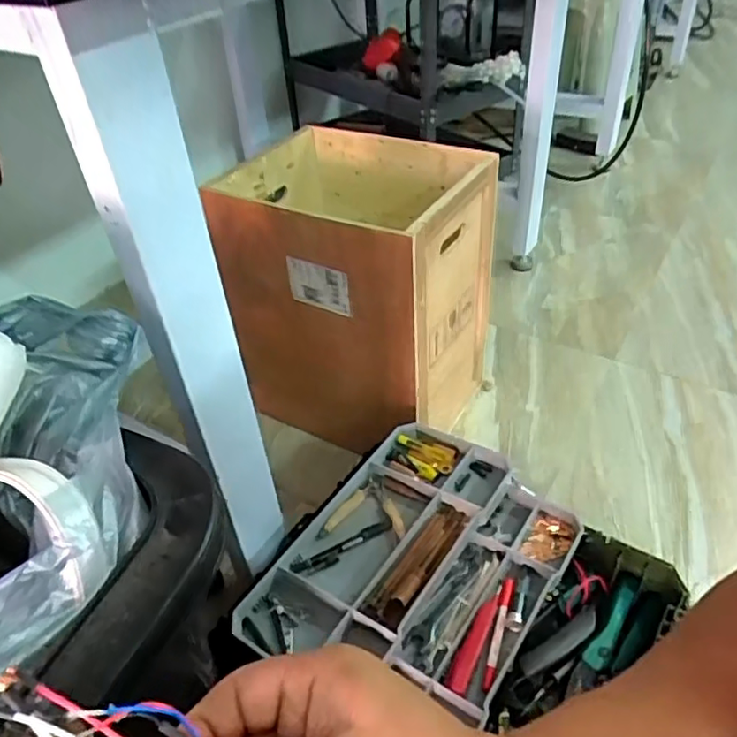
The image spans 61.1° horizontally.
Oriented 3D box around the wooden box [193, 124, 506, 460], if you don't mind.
[{"bbox_3d":[-0.016,-0.118,1.051,0.347,0.443,0.318,18,46,24],"label":"wooden box"}]

